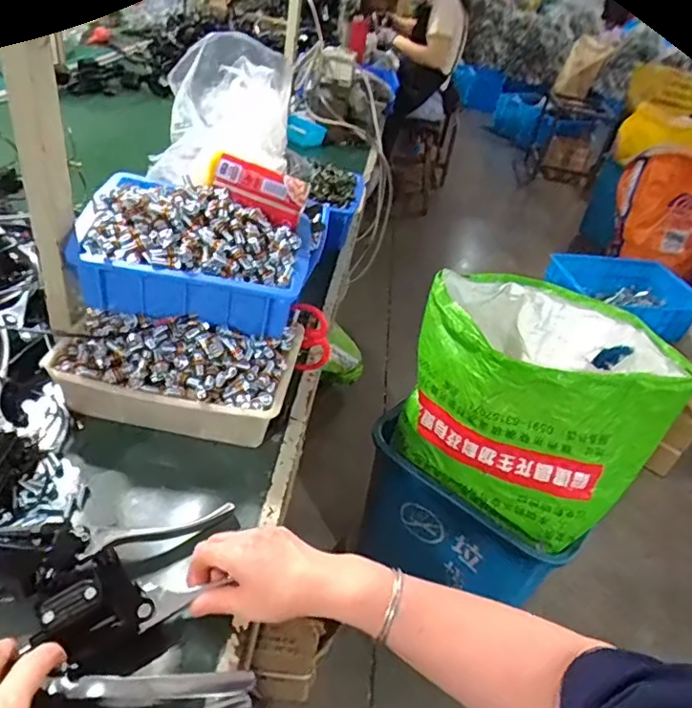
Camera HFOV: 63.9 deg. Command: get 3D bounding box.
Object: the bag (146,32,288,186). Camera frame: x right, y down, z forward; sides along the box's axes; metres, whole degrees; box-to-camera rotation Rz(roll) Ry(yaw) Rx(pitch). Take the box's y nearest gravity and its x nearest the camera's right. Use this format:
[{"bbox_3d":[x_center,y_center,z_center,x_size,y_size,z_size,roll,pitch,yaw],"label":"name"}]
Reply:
[{"bbox_3d":[-0.156,-0.312,0.715,0.163,0.137,0.179,7,37,-7],"label":"bag"}]

